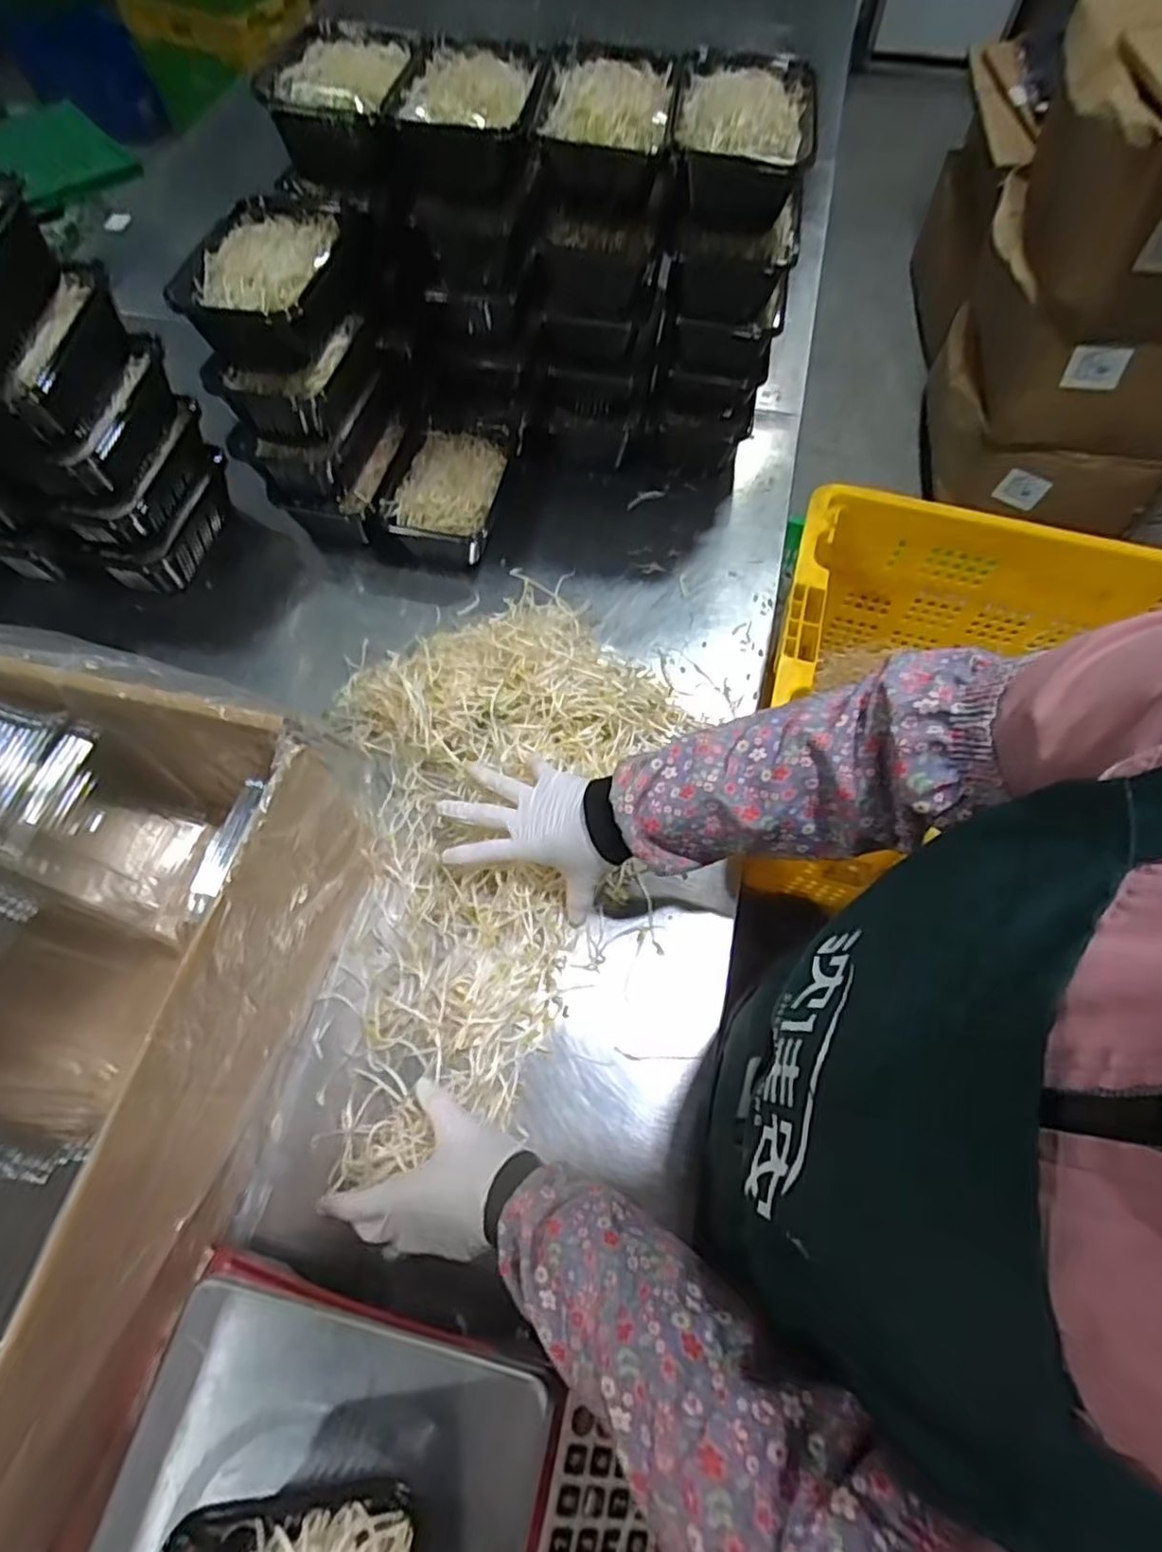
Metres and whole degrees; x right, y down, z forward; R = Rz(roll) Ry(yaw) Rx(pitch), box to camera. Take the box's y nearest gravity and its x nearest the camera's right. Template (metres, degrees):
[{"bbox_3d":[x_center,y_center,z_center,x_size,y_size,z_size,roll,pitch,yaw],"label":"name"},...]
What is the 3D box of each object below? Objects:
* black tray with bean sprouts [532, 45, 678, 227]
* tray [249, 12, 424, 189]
[{"bbox_3d":[0.023,-0.563,0.610,0.111,0.062,0.155,5,64,2],"label":"black tray with bean sprouts"},{"bbox_3d":[-0.209,-0.618,0.636,0.130,0.060,0.166,12,65,5],"label":"tray"}]

